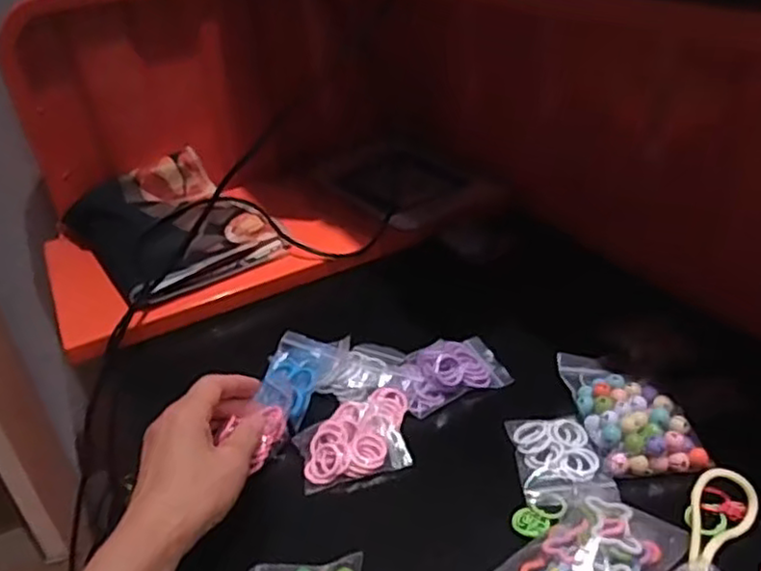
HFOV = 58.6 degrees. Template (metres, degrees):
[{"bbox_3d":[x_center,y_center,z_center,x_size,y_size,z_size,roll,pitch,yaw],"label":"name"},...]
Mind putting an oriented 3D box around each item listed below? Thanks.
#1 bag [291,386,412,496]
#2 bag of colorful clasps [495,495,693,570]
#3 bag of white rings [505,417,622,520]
[{"bbox_3d":[-0.018,0.111,0.503,0.085,0.017,0.067,-12,35,-9],"label":"bag"},{"bbox_3d":[0.120,0.160,0.391,0.118,0.023,0.072,-30,41,-31],"label":"bag of colorful clasps"},{"bbox_3d":[0.123,0.120,0.467,0.058,0.009,0.083,-7,34,-2],"label":"bag of white rings"}]

